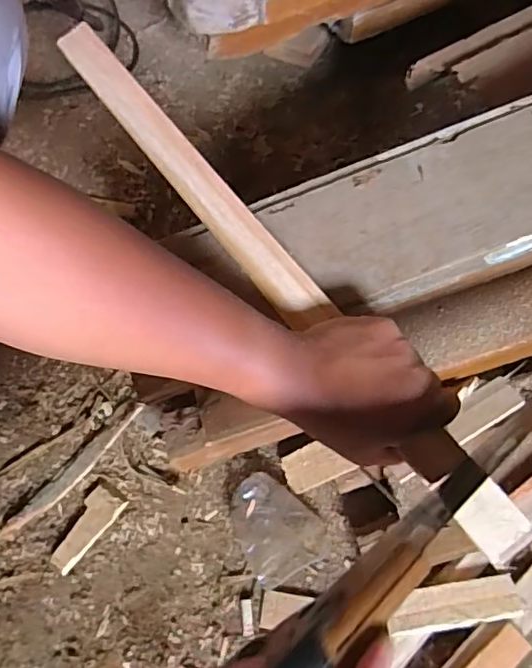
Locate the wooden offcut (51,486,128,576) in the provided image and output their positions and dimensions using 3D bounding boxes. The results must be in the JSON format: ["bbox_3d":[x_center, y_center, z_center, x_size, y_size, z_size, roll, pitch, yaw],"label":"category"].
[{"bbox_3d":[-0.174,0.190,0.542,0.036,0.008,0.080,28,63,15],"label":"wooden offcut"}]

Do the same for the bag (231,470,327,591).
[{"bbox_3d":[0.010,0.183,0.542,0.077,0.023,0.095,-25,63,-15],"label":"bag"}]

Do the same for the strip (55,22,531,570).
[{"bbox_3d":[-0.002,-0.063,0.457,0.036,0.021,0.567,-34,75,-19],"label":"strip"}]

